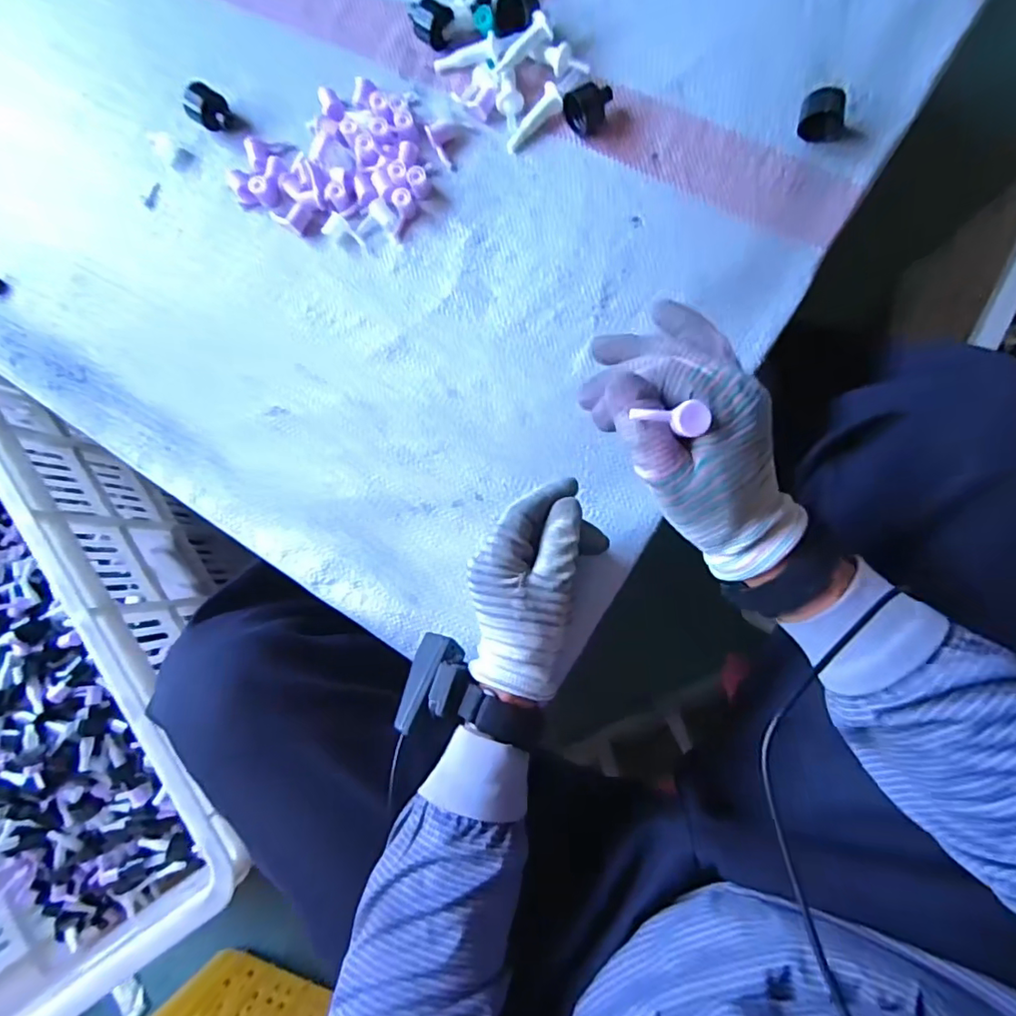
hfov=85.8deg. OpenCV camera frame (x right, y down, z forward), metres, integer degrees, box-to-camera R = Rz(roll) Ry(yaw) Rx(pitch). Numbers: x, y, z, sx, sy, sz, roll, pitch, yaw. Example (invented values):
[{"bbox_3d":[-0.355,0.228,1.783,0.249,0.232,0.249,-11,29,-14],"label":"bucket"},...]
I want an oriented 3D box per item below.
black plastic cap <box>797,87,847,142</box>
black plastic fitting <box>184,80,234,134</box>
[{"bbox_3d":[0.235,-0.296,0.414,0.032,0.023,0.026,2,86,6],"label":"black plastic cap"},{"bbox_3d":[-0.262,-0.349,0.477,0.031,0.031,0.030,-39,83,2],"label":"black plastic fitting"}]

